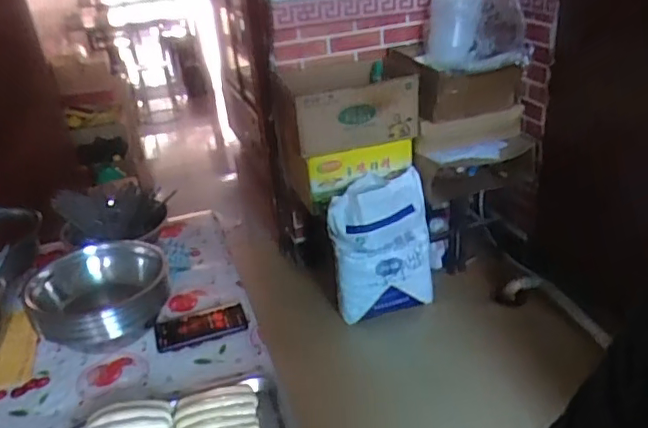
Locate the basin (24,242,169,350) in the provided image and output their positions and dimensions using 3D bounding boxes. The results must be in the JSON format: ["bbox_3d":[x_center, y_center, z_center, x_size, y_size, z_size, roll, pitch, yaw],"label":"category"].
[{"bbox_3d":[-0.409,0.159,1.054,0.223,0.141,0.222,-4,29,2],"label":"basin"}]

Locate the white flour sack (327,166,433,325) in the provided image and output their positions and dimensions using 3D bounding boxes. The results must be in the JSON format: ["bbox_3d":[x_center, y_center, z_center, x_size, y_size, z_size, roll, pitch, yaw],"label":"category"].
[{"bbox_3d":[0.208,0.120,1.965,0.344,0.532,0.119,-13,30,-15],"label":"white flour sack"}]

